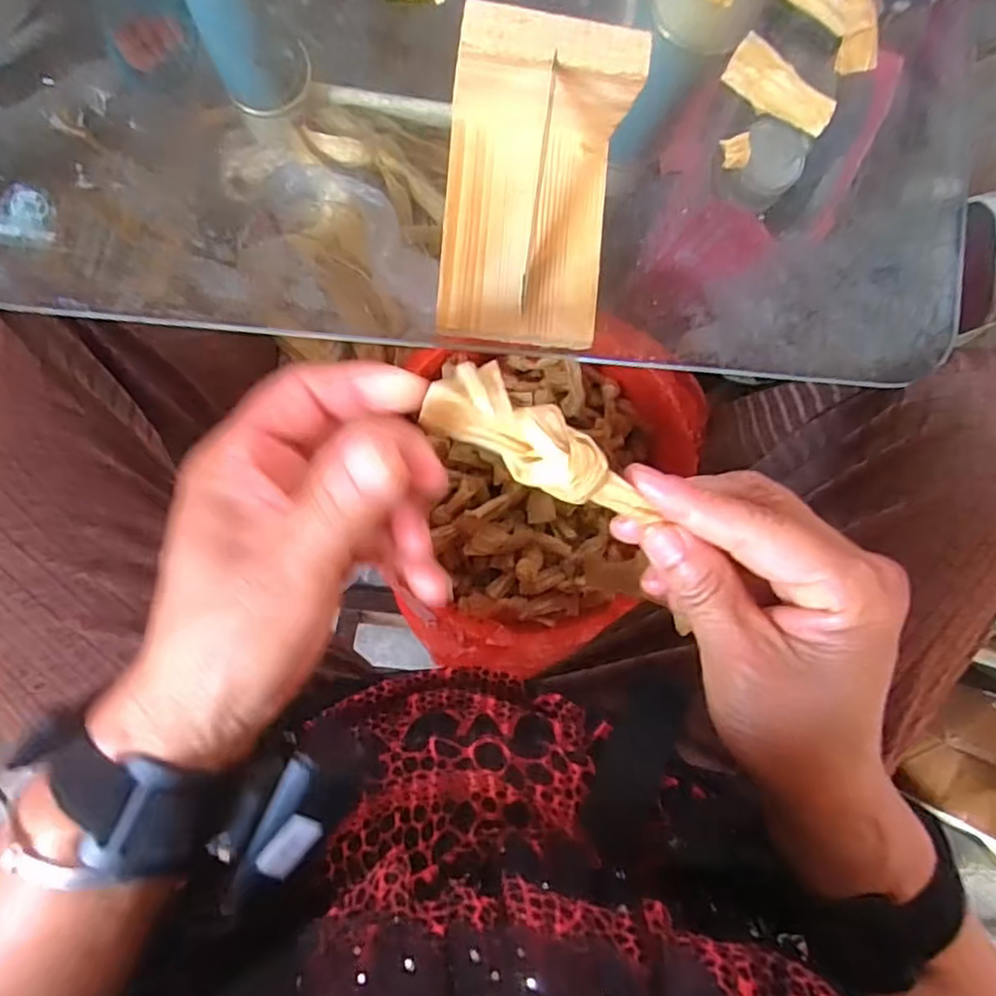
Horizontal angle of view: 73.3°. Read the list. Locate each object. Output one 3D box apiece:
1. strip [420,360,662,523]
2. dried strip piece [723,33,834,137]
[{"bbox_3d":[0.015,-0.016,0.214,0.079,0.020,0.025,30,87,-4],"label":"strip"},{"bbox_3d":[0.139,-0.200,0.330,0.055,0.004,0.022,36,124,-6],"label":"dried strip piece"}]

